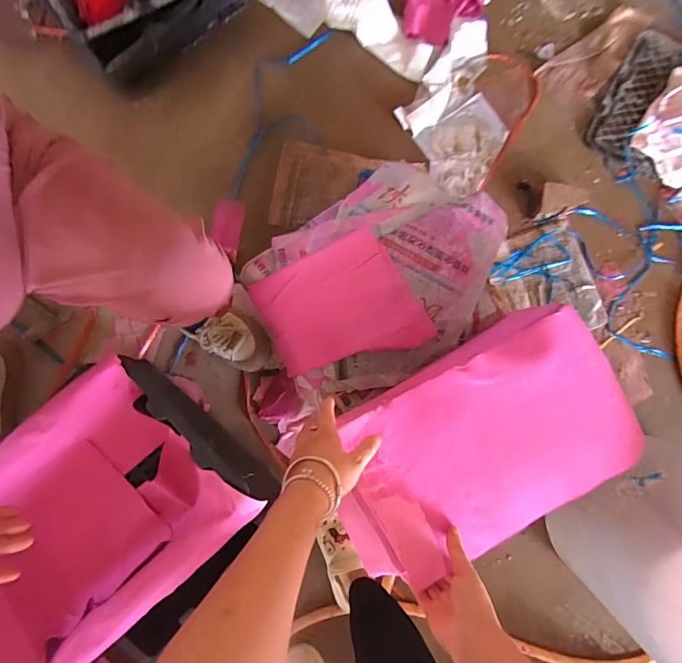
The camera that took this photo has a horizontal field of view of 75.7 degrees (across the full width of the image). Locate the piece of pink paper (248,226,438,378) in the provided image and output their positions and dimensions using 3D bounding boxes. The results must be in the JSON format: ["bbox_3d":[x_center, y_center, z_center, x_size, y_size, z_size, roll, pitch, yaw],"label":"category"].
[{"bbox_3d":[-0.002,-0.031,0.684,0.224,0.027,0.190,-27,91,-3],"label":"piece of pink paper"}]

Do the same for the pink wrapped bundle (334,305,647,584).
[{"bbox_3d":[0.180,0.148,0.582,0.409,0.061,0.240,-28,93,-1],"label":"pink wrapped bundle"}]

